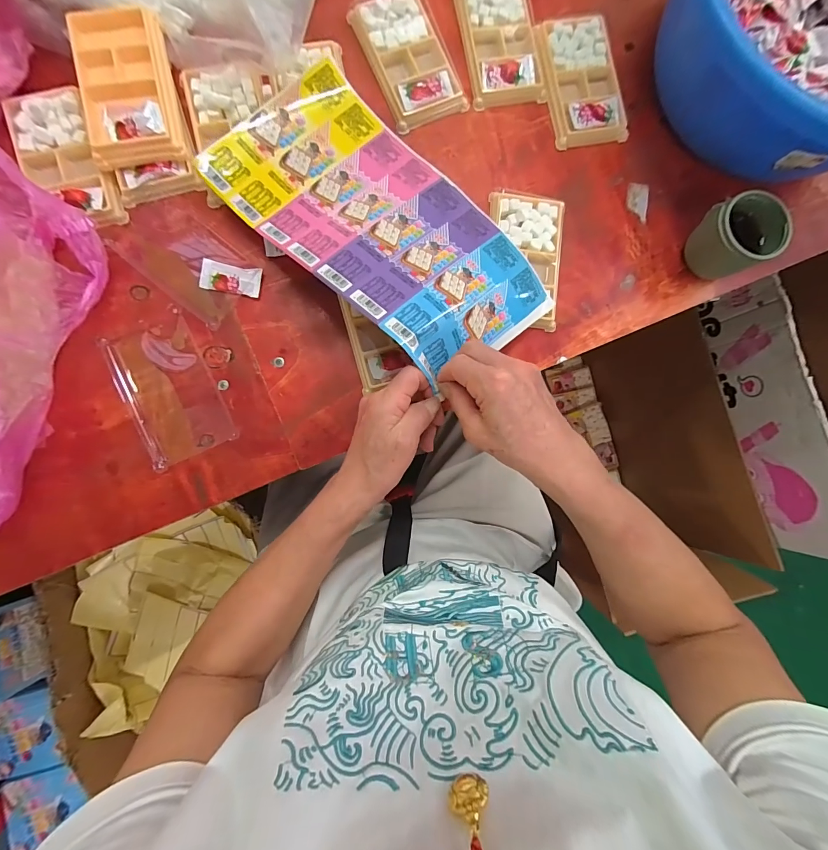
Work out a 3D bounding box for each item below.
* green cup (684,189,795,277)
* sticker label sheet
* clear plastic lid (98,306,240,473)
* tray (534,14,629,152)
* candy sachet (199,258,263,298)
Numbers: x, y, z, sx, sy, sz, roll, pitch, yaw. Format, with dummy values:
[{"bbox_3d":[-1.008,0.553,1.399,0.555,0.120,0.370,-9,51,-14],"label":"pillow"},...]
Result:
[{"bbox_3d":[0.319,-0.186,0.375,0.061,0.063,0.065,0,88,-4],"label":"green cup"},{"bbox_3d":[-0.030,-0.191,0.351,0.331,0.041,0.172,44,72,7],"label":"sticker label sheet"},{"bbox_3d":[-0.235,-0.034,0.358,0.081,0.009,0.134,-25,90,-5],"label":"clear plastic lid"},{"bbox_3d":[0.179,-0.369,0.401,0.078,0.011,0.132,-13,89,-4],"label":"tray"},{"bbox_3d":[-0.181,-0.144,0.367,0.058,0.008,0.028,11,87,-4],"label":"candy sachet"}]

